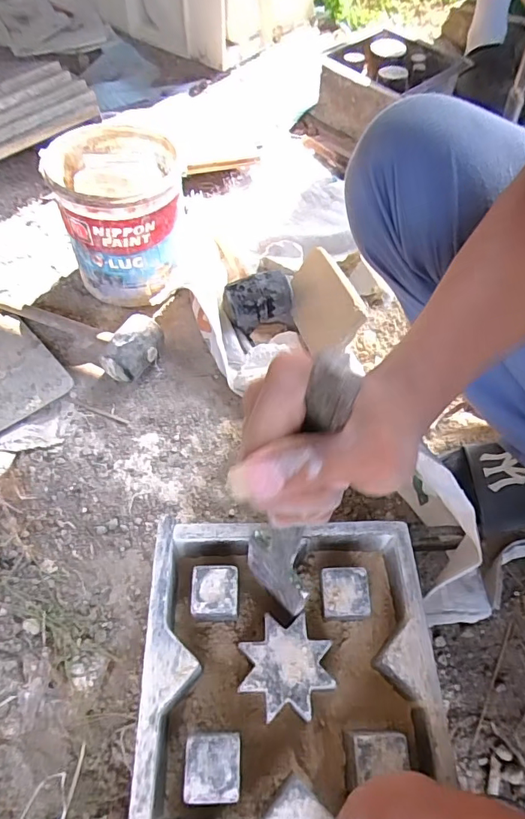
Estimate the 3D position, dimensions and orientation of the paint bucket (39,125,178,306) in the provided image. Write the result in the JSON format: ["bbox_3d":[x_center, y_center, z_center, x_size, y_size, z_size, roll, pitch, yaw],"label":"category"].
[{"bbox_3d":[-0.204,-0.282,0.716,0.168,0.182,0.168,-1,57,1],"label":"paint bucket"}]

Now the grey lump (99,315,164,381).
[{"bbox_3d":[-0.180,-0.081,0.673,0.061,0.062,0.095,25,61,17],"label":"grey lump"}]

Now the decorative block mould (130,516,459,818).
[{"bbox_3d":[0.022,0.211,0.395,0.223,0.065,0.221,-2,57,0],"label":"decorative block mould"}]

